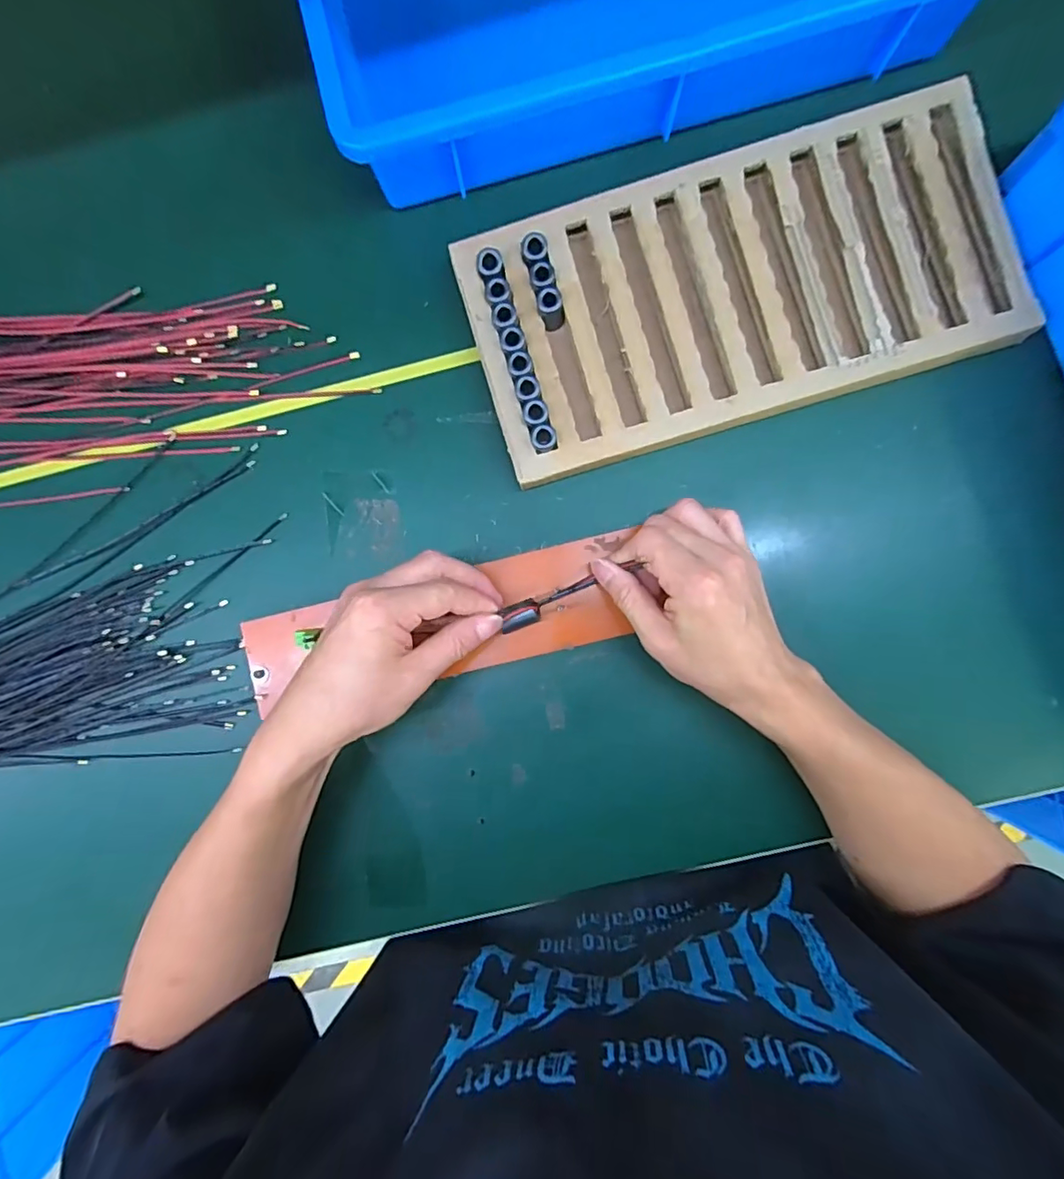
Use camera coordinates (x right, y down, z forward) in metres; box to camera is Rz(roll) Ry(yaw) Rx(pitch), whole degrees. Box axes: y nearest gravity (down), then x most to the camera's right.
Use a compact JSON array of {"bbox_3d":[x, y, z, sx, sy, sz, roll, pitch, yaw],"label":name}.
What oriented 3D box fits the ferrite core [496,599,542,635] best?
[{"bbox_3d":[-0.008,0.017,0.370,0.027,0.015,0.017,-22,87,1],"label":"ferrite core"}]

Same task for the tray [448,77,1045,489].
[{"bbox_3d":[0.140,-0.203,0.382,0.355,0.039,0.175,-16,87,2],"label":"tray"}]

